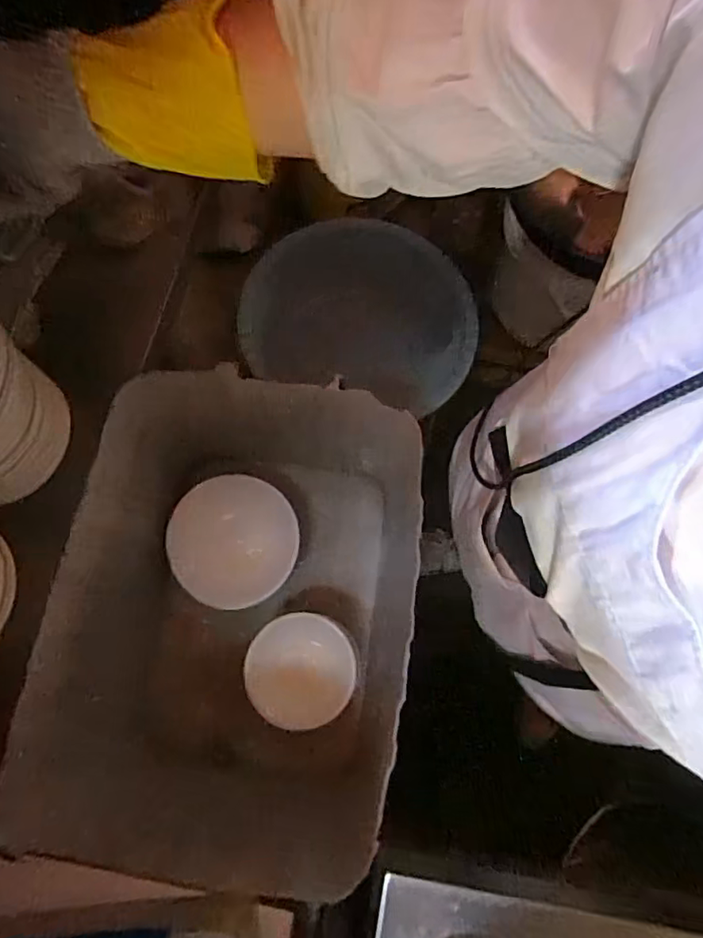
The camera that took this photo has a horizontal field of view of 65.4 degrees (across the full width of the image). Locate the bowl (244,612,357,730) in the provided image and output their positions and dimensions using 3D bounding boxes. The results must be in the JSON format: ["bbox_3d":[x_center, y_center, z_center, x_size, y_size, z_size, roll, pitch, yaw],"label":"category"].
[{"bbox_3d":[-0.070,0.283,0.779,0.148,0.057,0.144,-1,75,-2],"label":"bowl"}]

